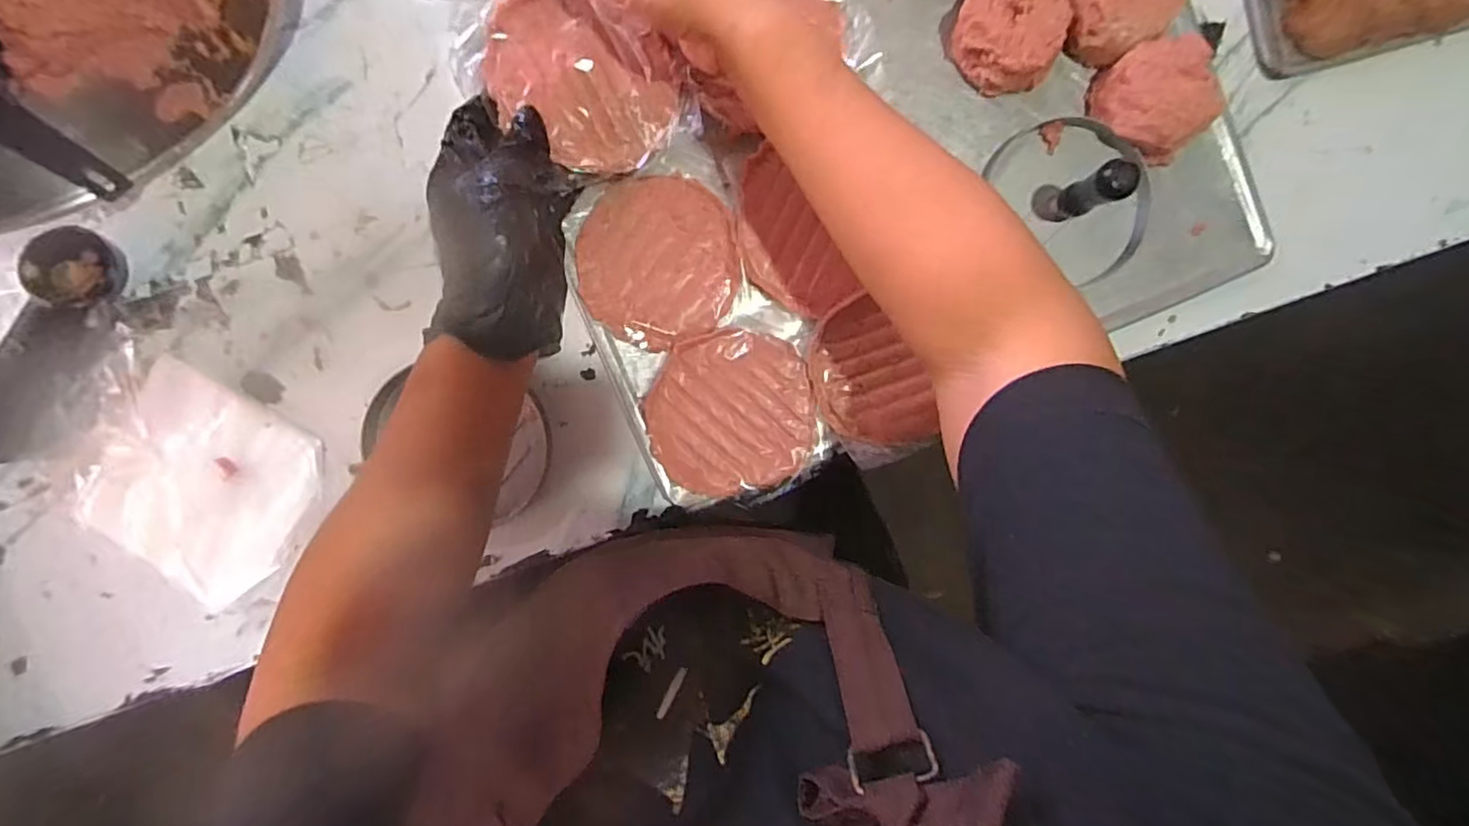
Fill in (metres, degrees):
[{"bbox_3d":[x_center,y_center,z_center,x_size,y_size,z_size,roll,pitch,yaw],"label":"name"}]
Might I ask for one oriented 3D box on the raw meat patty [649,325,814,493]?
[{"bbox_3d":[-0.002,-0.001,0.427,0.106,0.016,0.103,0,93,-2],"label":"raw meat patty"}]

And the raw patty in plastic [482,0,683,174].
[{"bbox_3d":[-0.094,-0.198,0.381,0.111,0.024,0.086,31,92,-3],"label":"raw patty in plastic"}]

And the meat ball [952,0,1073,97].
[{"bbox_3d":[0.179,-0.247,0.408,0.067,0.033,0.072,0,93,-2],"label":"meat ball"}]

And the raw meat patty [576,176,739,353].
[{"bbox_3d":[-0.050,-0.097,0.414,0.099,0.008,0.105,0,93,-2],"label":"raw meat patty"}]

